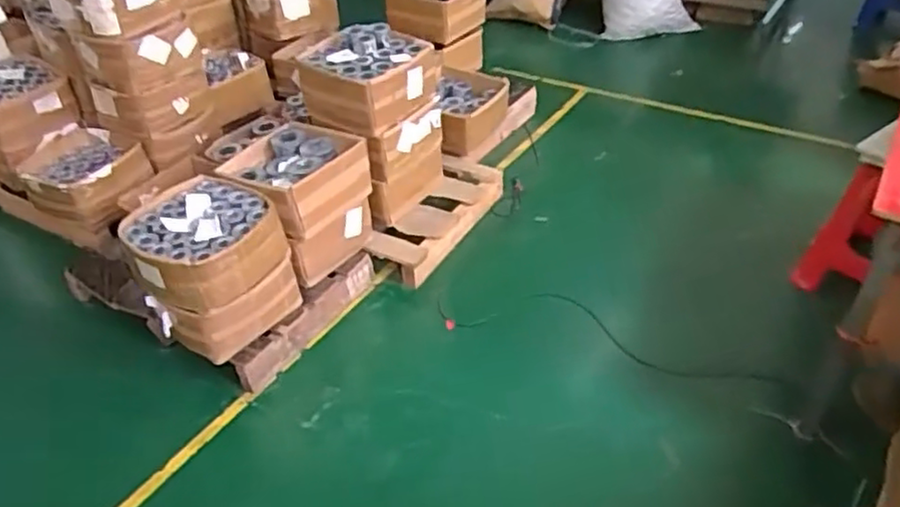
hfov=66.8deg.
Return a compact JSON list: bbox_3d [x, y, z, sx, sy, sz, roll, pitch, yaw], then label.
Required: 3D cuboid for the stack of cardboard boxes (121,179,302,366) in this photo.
[{"bbox_3d":[-0.655,0.024,1.864,0.344,0.307,0.373,-33,48,-31],"label":"stack of cardboard boxes"}]

